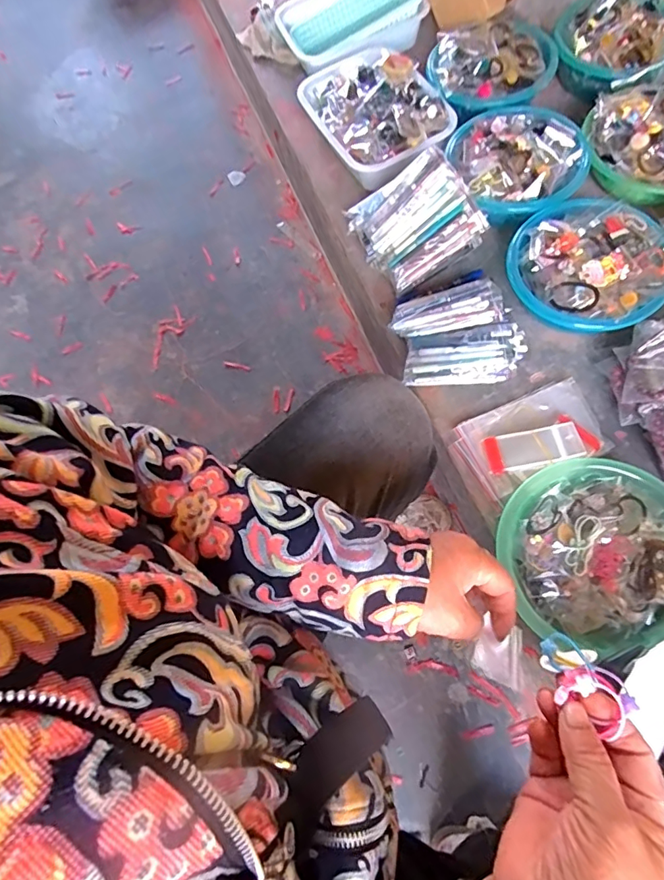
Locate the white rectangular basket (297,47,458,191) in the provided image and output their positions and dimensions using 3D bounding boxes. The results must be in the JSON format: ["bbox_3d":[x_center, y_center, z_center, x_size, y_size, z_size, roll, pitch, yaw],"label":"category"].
[{"bbox_3d":[0.085,-0.588,0.855,0.201,0.060,0.277,-27,73,-6],"label":"white rectangular basket"}]

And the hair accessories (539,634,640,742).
[{"bbox_3d":[0.149,0.143,0.285,0.044,0.037,0.036,32,76,12],"label":"hair accessories"}]

